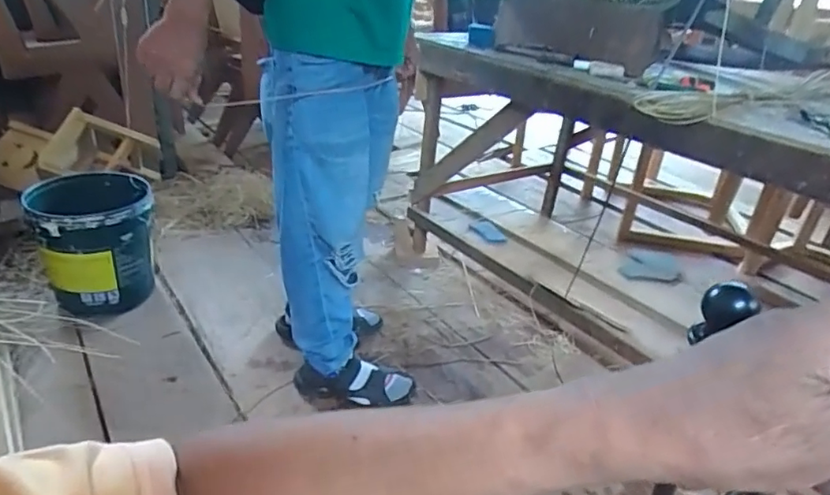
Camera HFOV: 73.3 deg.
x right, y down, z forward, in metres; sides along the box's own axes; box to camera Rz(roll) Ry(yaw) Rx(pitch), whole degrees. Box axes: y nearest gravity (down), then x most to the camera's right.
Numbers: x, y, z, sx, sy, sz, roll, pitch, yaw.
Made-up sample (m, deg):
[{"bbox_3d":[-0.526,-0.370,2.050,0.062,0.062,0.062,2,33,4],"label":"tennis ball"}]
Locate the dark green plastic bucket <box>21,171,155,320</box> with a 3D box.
[{"bbox_3d":[-0.899,-0.022,1.580,0.295,0.300,0.329,-16,34,-35],"label":"dark green plastic bucket"}]

